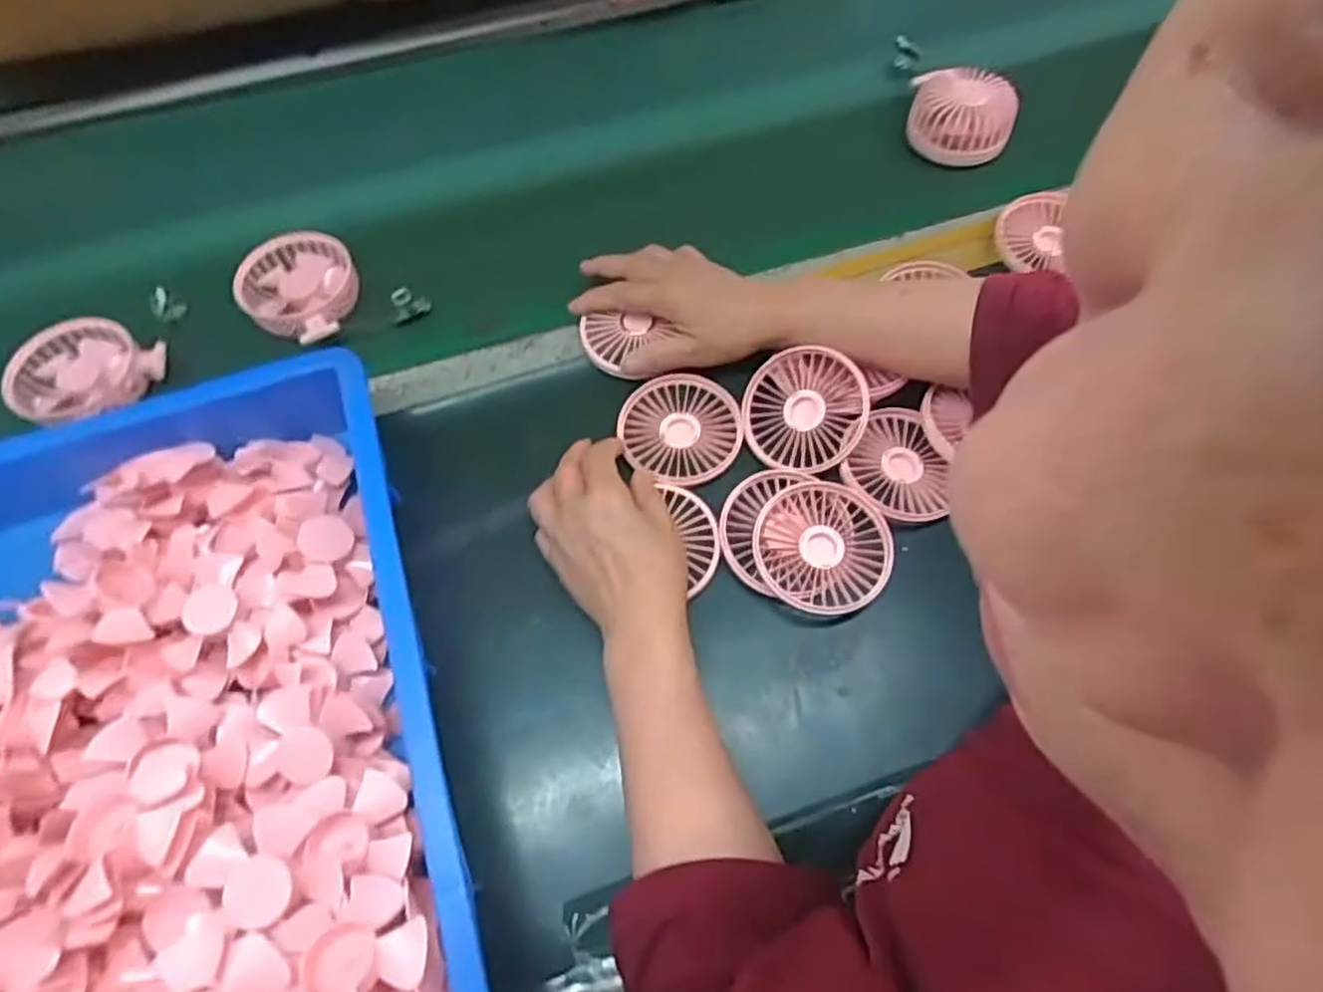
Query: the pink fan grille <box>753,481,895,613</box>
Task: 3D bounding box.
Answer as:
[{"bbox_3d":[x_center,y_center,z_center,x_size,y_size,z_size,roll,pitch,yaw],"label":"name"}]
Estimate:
[{"bbox_3d":[0.106,0.033,0.472,0.086,0.015,0.084,6,62,6],"label":"pink fan grille"}]

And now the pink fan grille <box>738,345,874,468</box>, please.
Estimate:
[{"bbox_3d":[0.101,-0.059,0.513,0.085,0.013,0.082,-4,79,23],"label":"pink fan grille"}]

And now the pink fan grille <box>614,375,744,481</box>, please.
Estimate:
[{"bbox_3d":[0.014,-0.048,0.522,0.086,0.011,0.085,-1,61,2],"label":"pink fan grille"}]

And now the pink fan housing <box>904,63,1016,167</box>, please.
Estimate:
[{"bbox_3d":[0.267,-0.339,0.651,0.084,0.055,0.069,7,62,6],"label":"pink fan housing"}]

